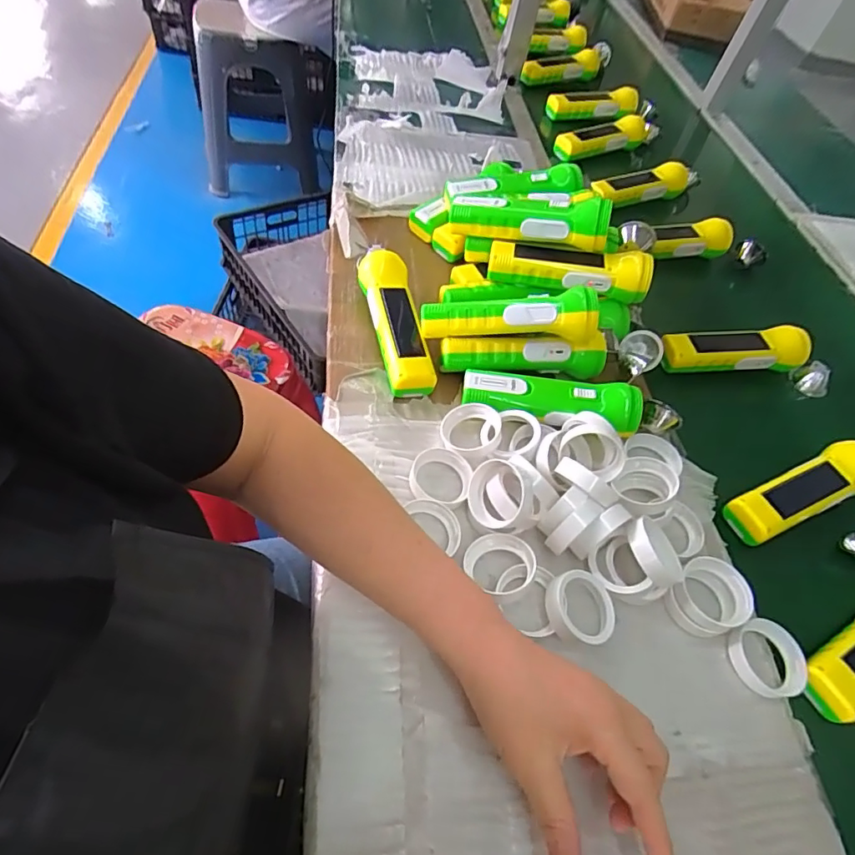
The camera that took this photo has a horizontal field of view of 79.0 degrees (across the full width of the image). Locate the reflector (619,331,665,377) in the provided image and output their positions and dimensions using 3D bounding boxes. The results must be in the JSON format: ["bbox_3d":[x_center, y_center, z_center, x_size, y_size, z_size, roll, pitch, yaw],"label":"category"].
[{"bbox_3d":[0.219,-0.078,0.533,0.041,0.017,0.047,29,55,10],"label":"reflector"}]

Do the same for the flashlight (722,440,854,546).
[{"bbox_3d":[0.335,0.052,0.463,0.146,0.046,0.054,-15,59,-20],"label":"flashlight"}]

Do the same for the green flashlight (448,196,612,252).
[{"bbox_3d":[0.104,-0.212,0.524,0.159,0.049,0.044,13,54,21],"label":"green flashlight"}]

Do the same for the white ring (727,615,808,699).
[{"bbox_3d":[0.253,0.169,0.383,0.060,0.013,0.052,-9,57,-16],"label":"white ring"}]

